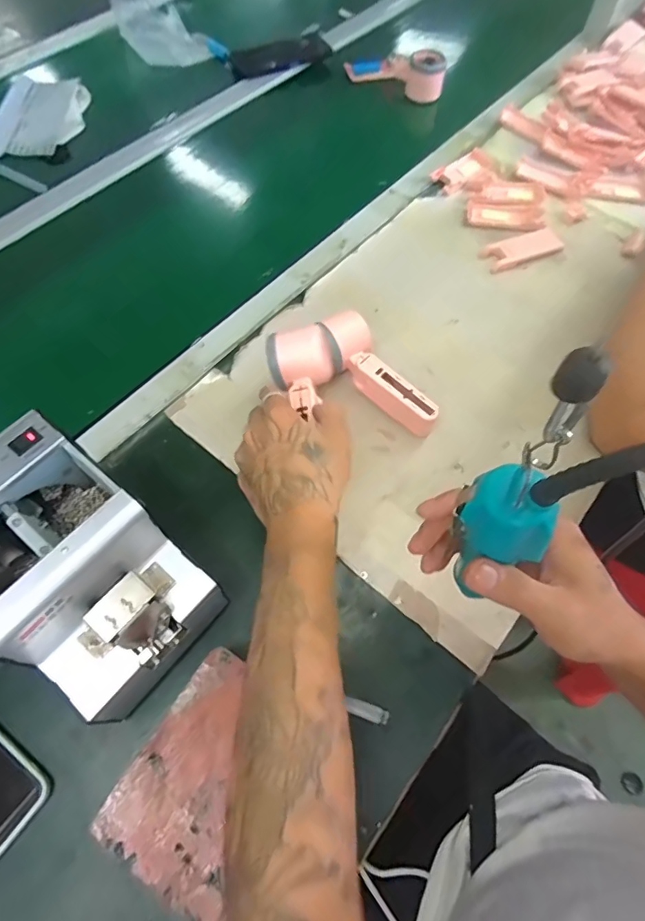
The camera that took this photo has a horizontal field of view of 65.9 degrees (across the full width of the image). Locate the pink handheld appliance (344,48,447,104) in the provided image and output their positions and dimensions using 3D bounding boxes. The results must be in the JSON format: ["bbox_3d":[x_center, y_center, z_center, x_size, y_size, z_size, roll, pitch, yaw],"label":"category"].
[{"bbox_3d":[0.121,-0.651,0.828,0.174,0.061,0.056,22,65,9],"label":"pink handheld appliance"}]

